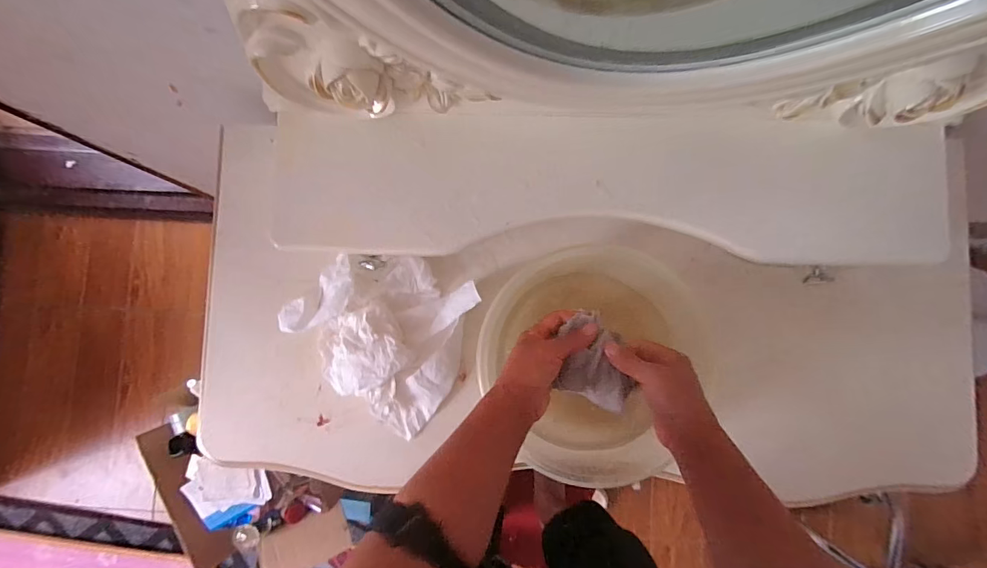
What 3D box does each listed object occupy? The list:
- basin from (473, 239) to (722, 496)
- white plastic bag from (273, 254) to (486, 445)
[{"bbox_3d":[0.121,0.074,0.478,0.264,0.080,0.242,0,85,1],"label":"basin"},{"bbox_3d":[-0.129,0.052,0.501,0.213,0.048,0.195,36,87,4],"label":"white plastic bag"}]

